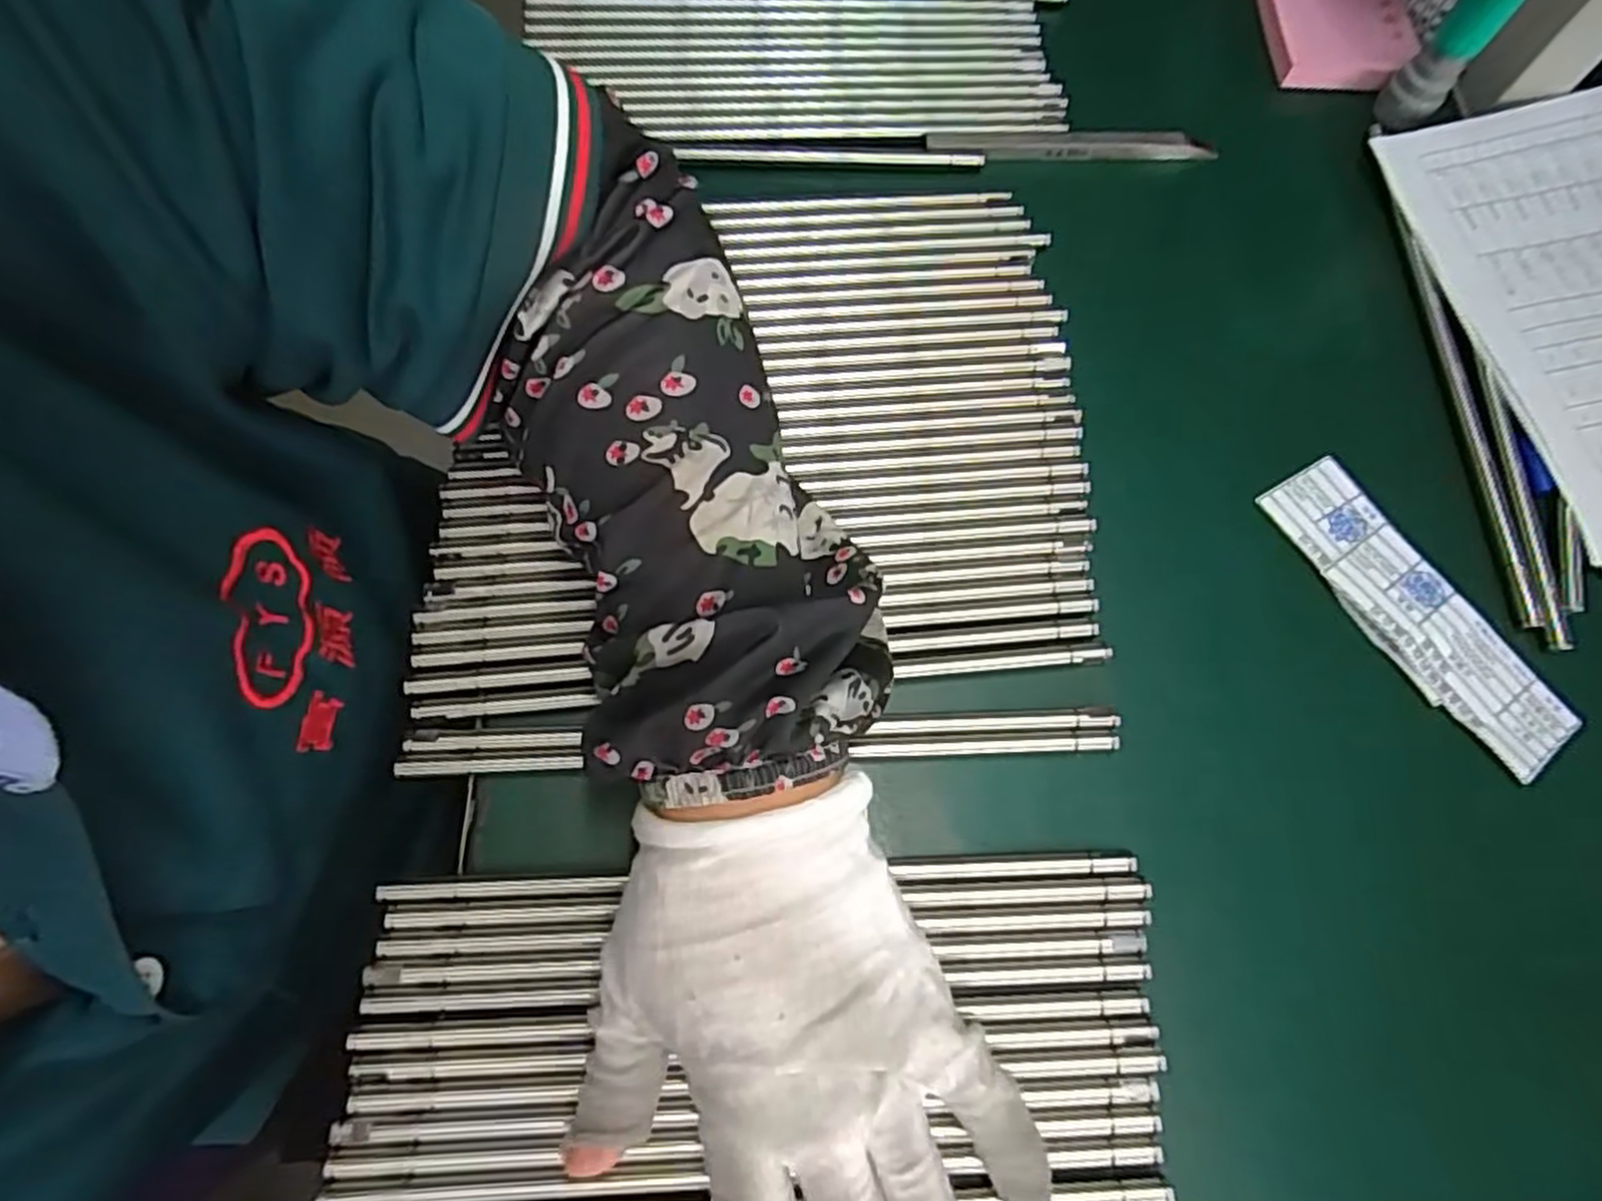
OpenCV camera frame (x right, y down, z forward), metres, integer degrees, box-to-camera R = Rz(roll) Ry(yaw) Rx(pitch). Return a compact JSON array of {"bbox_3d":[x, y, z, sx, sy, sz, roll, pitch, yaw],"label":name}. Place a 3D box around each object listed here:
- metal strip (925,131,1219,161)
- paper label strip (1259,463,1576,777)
[{"bbox_3d":[0.124,-0.211,0.368,0.131,0.009,0.013,-3,71,-2],"label":"metal strip"},{"bbox_3d":[0.233,0.003,0.303,0.042,0.004,0.130,-33,75,-12],"label":"paper label strip"}]

